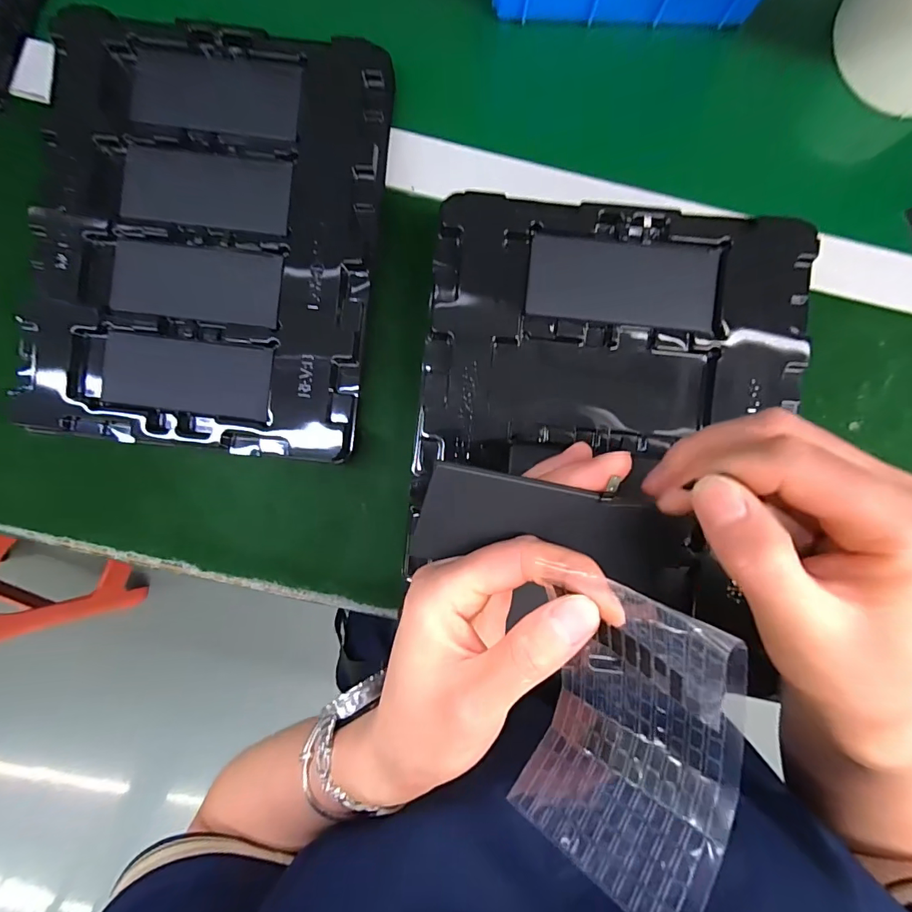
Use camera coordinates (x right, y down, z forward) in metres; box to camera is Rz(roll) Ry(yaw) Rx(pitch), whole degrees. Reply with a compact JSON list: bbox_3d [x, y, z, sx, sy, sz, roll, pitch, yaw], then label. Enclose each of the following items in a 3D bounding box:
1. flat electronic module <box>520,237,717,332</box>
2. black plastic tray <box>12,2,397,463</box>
[{"bbox_3d":[0.098,-0.103,0.267,0.108,0.008,0.050,6,91,-1],"label":"flat electronic module"},{"bbox_3d":[-0.163,-0.141,0.303,0.213,0.023,0.270,6,91,-1],"label":"black plastic tray"}]

